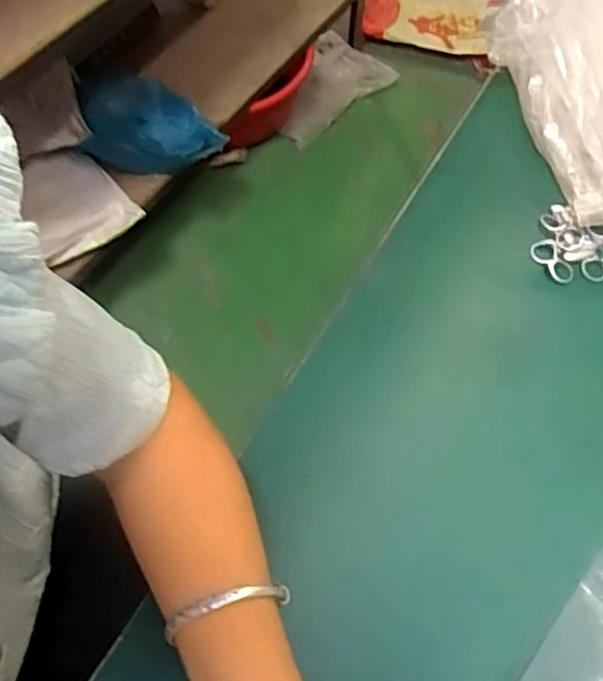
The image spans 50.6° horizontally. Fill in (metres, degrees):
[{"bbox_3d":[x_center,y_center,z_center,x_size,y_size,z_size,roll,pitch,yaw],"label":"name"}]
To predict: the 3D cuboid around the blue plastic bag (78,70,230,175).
[{"bbox_3d":[-0.284,-0.414,1.237,0.274,0.112,0.182,6,61,1],"label":"blue plastic bag"}]

